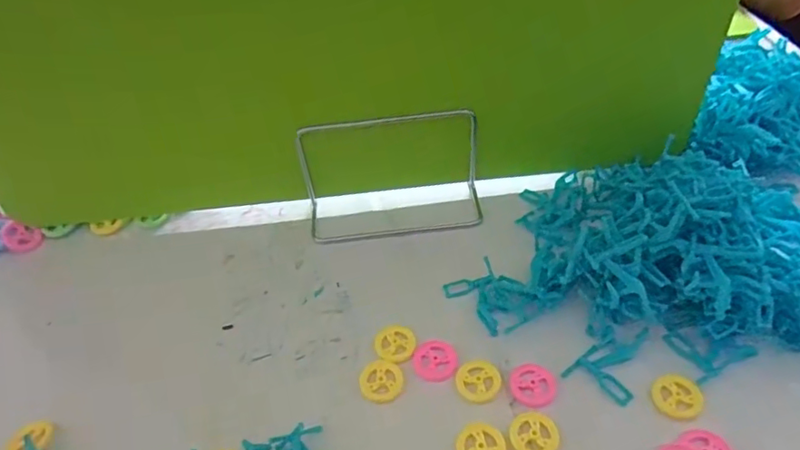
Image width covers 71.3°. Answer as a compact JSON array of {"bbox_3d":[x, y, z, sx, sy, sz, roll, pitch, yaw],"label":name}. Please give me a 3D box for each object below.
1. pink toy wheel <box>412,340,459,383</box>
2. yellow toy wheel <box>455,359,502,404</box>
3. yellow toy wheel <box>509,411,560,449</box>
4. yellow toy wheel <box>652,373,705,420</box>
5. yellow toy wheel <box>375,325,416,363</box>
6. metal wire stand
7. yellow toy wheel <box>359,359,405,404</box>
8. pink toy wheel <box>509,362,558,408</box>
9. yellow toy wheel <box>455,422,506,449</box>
[{"bbox_3d":[0.025,0.093,0.386,0.031,0.004,0.032,-3,45,3],"label":"pink toy wheel"},{"bbox_3d":[0.053,0.103,0.373,0.029,0.004,0.031,-3,45,3],"label":"yellow toy wheel"},{"bbox_3d":[0.083,0.129,0.344,0.030,0.004,0.031,-3,45,3],"label":"yellow toy wheel"},{"bbox_3d":[0.176,0.108,0.353,0.031,0.004,0.029,-3,45,3],"label":"yellow toy wheel"},{"bbox_3d":[-0.003,0.084,0.400,0.029,0.004,0.031,-3,45,3],"label":"yellow toy wheel"},{"bbox_3d":[-0.008,-0.042,0.471,0.151,0.086,0.064,-6,45,1],"label":"metal wire stand"},{"bbox_3d":[-0.012,0.105,0.378,0.029,0.004,0.032,-10,45,-4],"label":"yellow toy wheel"},{"bbox_3d":[0.088,0.105,0.368,0.030,0.004,0.030,-3,45,3],"label":"pink toy wheel"},{"bbox_3d":[0.049,0.135,0.341,0.029,0.004,0.031,-3,45,3],"label":"yellow toy wheel"}]

